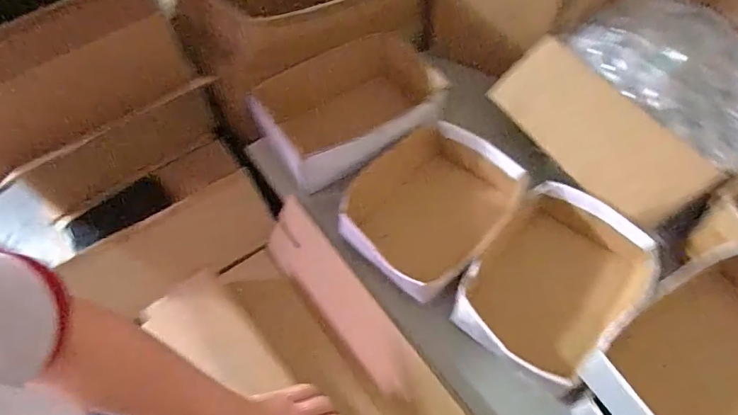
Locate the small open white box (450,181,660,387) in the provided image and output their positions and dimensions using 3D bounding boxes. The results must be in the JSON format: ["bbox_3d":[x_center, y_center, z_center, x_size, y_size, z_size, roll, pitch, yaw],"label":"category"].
[{"bbox_3d":[0.226,0.097,0.596,0.242,0.077,0.176,-39,63,-19],"label":"small open white box"}]

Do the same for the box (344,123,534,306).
[{"bbox_3d":[0.083,0.005,0.668,0.197,0.088,0.239,34,65,22],"label":"box"}]

